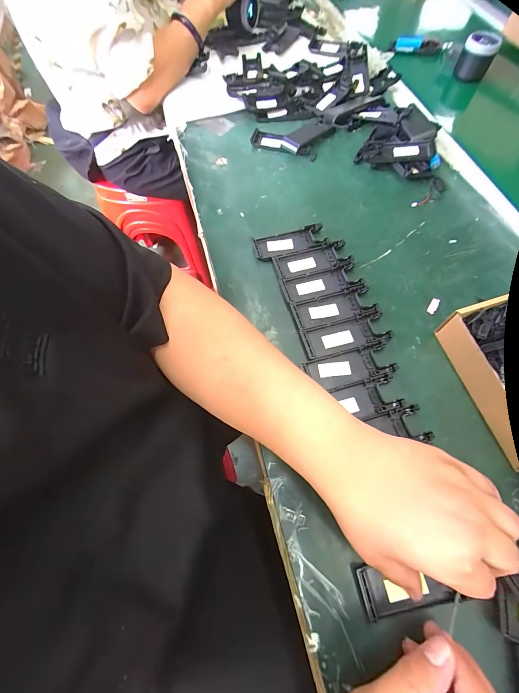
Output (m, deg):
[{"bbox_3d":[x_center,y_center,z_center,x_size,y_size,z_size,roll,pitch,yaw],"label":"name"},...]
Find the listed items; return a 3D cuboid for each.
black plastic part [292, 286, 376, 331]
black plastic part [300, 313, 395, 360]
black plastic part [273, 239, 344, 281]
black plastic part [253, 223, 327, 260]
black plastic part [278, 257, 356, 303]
[{"bbox_3d":[0.090,-0.048,0.368,0.097,0.008,0.040,-15,66,-4],"label":"black plastic part"},{"bbox_3d":[0.101,-0.013,0.351,0.099,0.008,0.038,-13,66,-3],"label":"black plastic part"},{"bbox_3d":[0.070,-0.117,0.401,0.098,0.008,0.039,-14,66,-4],"label":"black plastic part"},{"bbox_3d":[0.043,-0.145,0.413,0.098,0.007,0.039,-13,66,-3],"label":"black plastic part"},{"bbox_3d":[0.080,-0.083,0.387,0.099,0.010,0.043,-17,66,-5],"label":"black plastic part"}]

